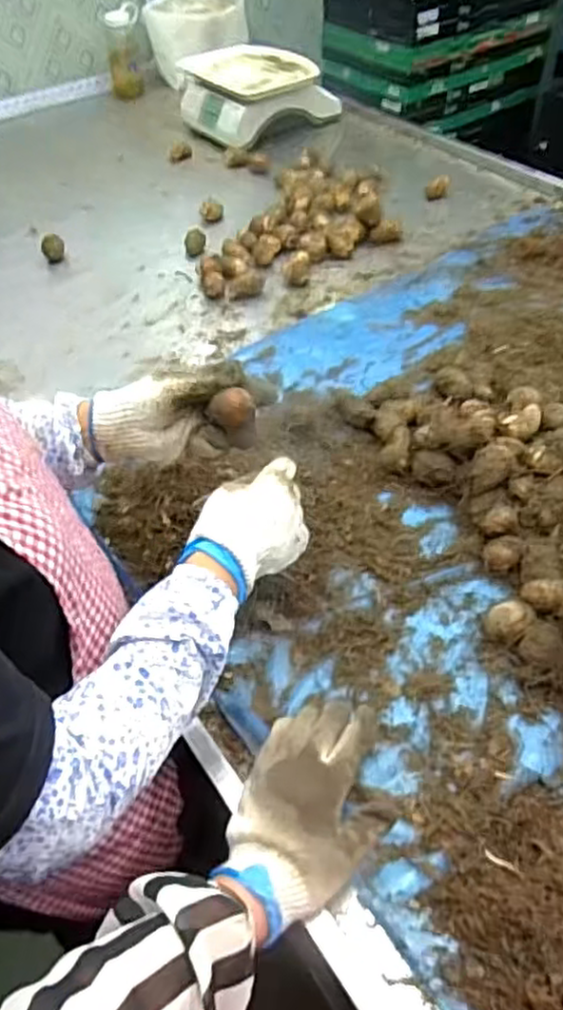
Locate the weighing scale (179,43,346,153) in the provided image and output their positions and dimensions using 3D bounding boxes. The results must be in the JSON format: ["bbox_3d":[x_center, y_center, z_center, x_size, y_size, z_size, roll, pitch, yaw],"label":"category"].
[{"bbox_3d":[-0.061,-0.921,1.555,0.274,0.126,0.275,-28,52,-20],"label":"weighing scale"}]

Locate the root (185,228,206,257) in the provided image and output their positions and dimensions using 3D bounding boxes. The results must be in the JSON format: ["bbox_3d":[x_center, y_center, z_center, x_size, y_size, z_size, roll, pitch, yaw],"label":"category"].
[{"bbox_3d":[-0.151,-0.461,1.215,0.038,0.041,0.036,-10,49,-3],"label":"root"}]

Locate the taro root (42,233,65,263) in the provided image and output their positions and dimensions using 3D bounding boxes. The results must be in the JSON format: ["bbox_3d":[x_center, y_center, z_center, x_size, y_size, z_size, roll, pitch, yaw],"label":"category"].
[{"bbox_3d":[-0.411,-0.464,1.244,0.042,0.040,0.039,-21,50,-12],"label":"taro root"}]

